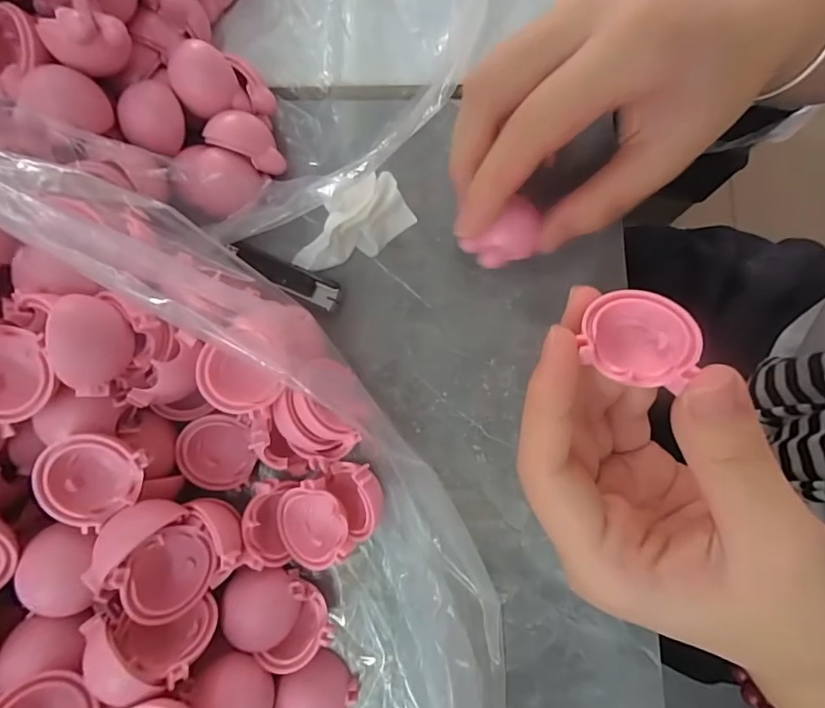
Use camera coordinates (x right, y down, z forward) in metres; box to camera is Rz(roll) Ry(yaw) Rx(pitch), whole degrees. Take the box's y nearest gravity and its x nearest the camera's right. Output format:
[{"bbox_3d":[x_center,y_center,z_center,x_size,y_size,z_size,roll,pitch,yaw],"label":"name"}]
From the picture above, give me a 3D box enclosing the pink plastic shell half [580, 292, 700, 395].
[{"bbox_3d":[0.062,-0.004,0.130,0.029,0.013,0.027,12,62,12],"label":"pink plastic shell half"}]

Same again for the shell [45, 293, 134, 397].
[{"bbox_3d":[-0.100,-0.002,0.146,0.017,0.022,0.030,0,79,-1],"label":"shell"}]

